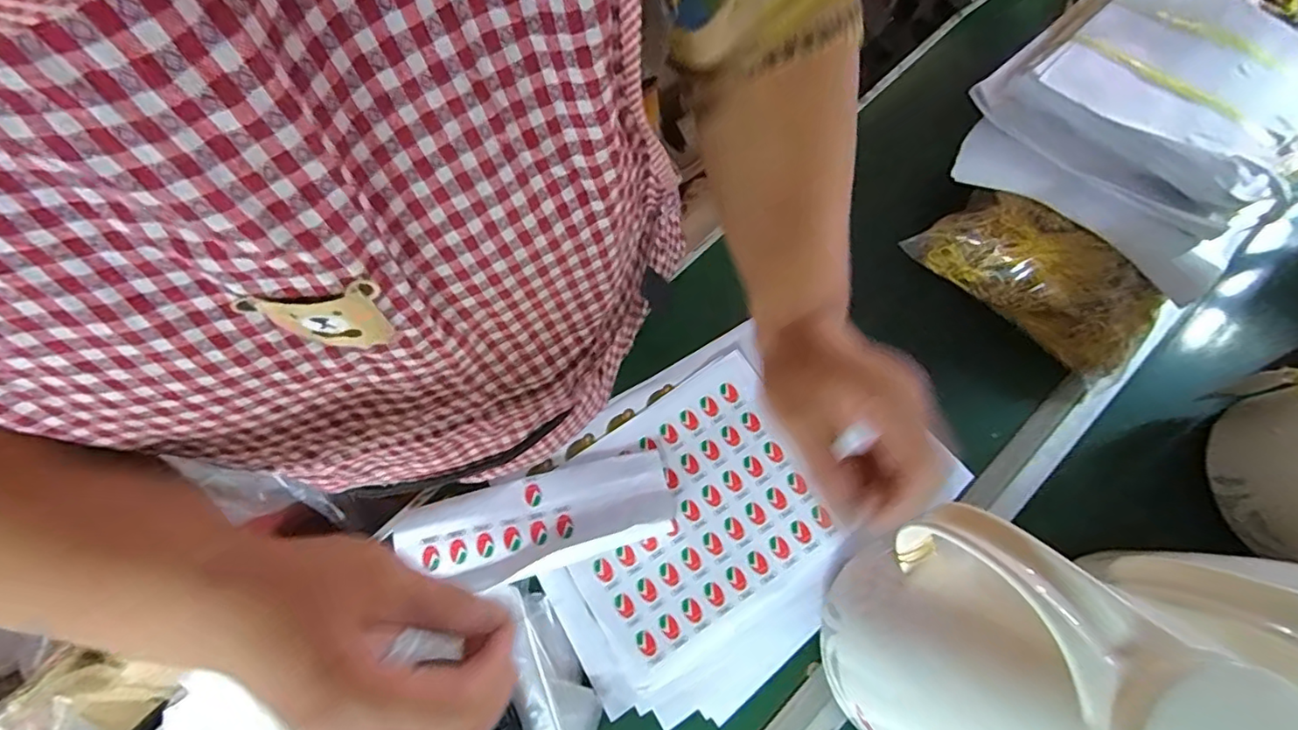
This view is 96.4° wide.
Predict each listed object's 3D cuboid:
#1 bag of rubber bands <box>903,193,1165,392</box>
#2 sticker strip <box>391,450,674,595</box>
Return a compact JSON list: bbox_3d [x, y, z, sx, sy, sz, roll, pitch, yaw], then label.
[{"bbox_3d":[0.339,-0.077,0.507,0.201,0.094,0.040,40,35,8],"label":"bag of rubber bands"},{"bbox_3d":[-0.093,0.131,0.486,0.220,0.018,0.076,-12,73,-6],"label":"sticker strip"}]

